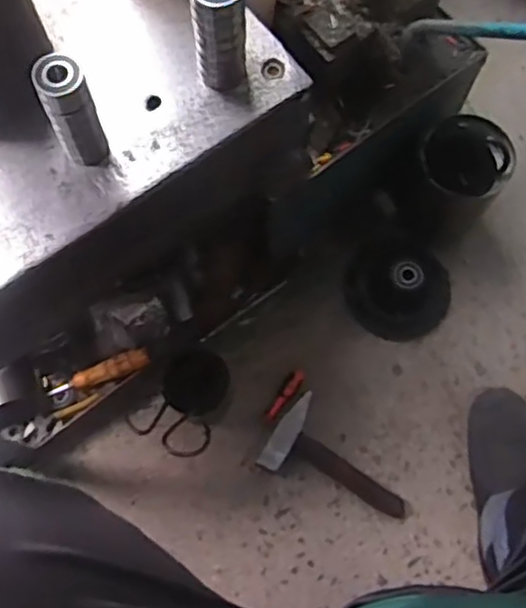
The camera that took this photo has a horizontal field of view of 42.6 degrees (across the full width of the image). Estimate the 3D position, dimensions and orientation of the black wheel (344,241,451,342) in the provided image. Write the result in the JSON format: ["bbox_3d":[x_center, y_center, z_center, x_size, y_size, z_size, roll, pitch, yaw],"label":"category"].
[{"bbox_3d":[0.191,-0.020,0.933,0.149,0.060,0.126,1,72,0],"label":"black wheel"}]

